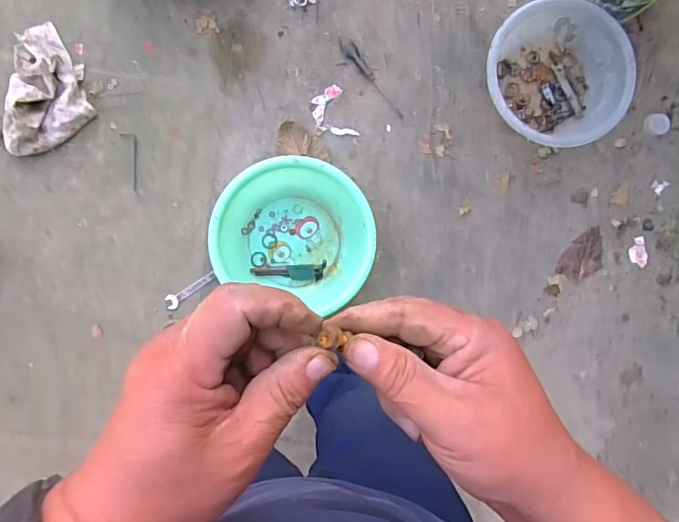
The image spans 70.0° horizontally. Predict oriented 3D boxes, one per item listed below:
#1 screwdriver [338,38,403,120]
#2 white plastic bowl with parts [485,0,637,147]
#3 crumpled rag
[{"bbox_3d":[0.075,-0.438,1.162,0.033,0.022,0.231,-37,91,0],"label":"screwdriver"},{"bbox_3d":[0.503,-0.435,1.150,0.320,0.110,0.325,0,91,0],"label":"white plastic bowl with parts"},{"bbox_3d":[-0.636,-0.373,1.063,0.168,0.075,0.292,9,91,0],"label":"crumpled rag"}]

